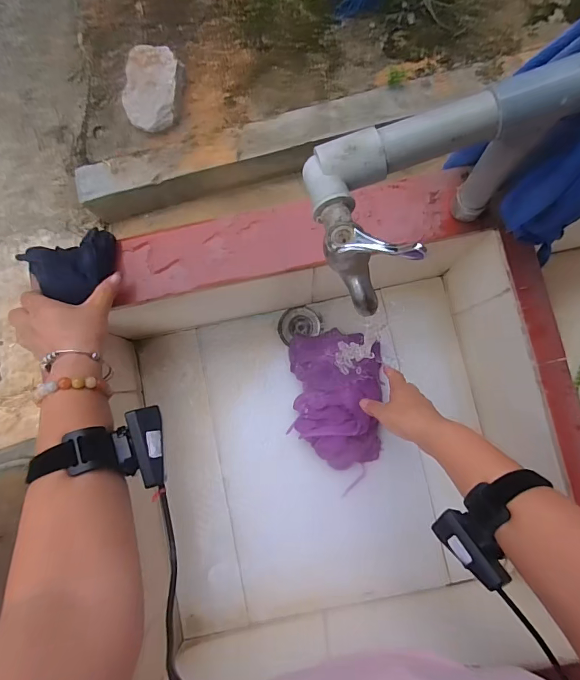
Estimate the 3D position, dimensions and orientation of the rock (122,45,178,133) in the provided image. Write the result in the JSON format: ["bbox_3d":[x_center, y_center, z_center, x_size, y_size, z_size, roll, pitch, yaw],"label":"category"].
[{"bbox_3d":[-0.463,-0.815,1.354,0.190,0.119,0.229,6,85,2],"label":"rock"}]

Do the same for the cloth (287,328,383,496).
[{"bbox_3d":[0.068,0.091,0.603,0.134,0.065,0.205,2,85,2],"label":"cloth"}]

